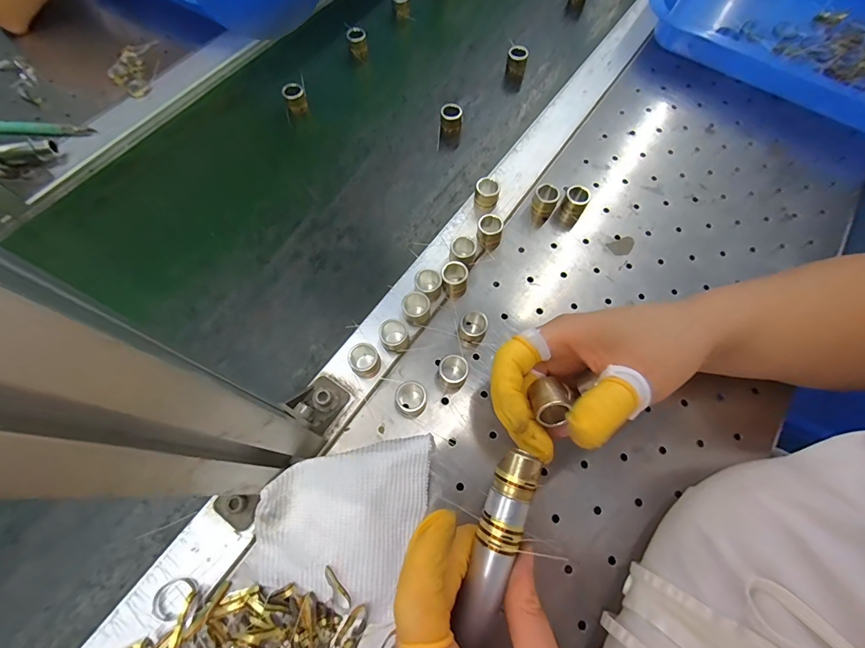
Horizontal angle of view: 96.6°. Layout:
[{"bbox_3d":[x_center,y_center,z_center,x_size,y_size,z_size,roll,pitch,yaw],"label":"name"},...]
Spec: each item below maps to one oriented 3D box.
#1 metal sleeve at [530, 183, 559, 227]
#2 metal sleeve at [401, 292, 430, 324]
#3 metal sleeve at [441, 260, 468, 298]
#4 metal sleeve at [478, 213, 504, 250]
[{"bbox_3d":[0.095,-0.103,0.330,0.023,0.022,0.020,-38,72,-15],"label":"metal sleeve"},{"bbox_3d":[-0.012,-0.012,0.291,0.018,0.018,0.020,-34,71,-13],"label":"metal sleeve"},{"bbox_3d":[0.017,-0.035,0.297,0.019,0.020,0.021,6,67,2],"label":"metal sleeve"},{"bbox_3d":[0.047,-0.075,0.317,0.019,0.022,0.022,11,67,4],"label":"metal sleeve"}]

